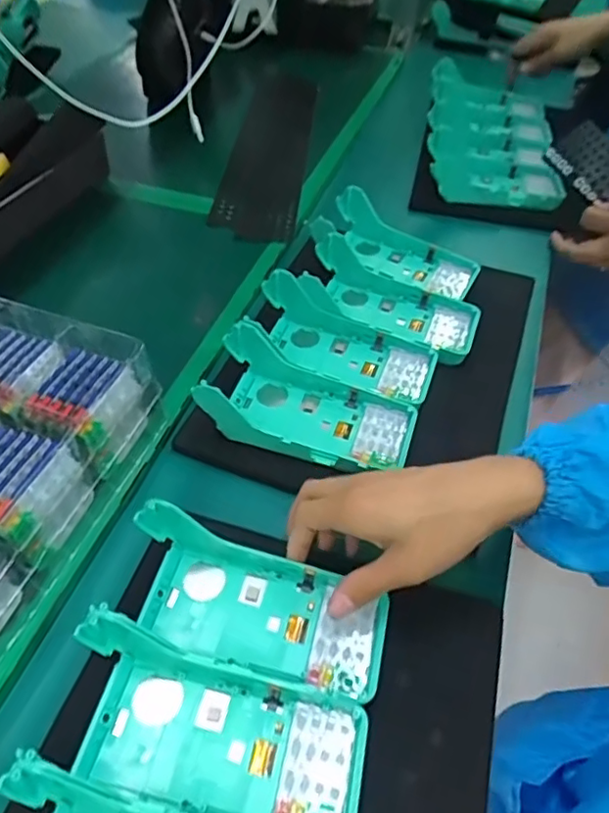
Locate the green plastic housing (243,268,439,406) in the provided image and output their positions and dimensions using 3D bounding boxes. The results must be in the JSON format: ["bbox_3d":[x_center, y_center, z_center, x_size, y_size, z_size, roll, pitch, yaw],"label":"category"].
[{"bbox_3d":[0.032,-0.059,0.523,0.171,0.044,0.080,18,51,13],"label":"green plastic housing"}]

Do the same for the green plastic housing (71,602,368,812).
[{"bbox_3d":[-0.050,0.176,0.319,0.165,0.049,0.074,12,50,8],"label":"green plastic housing"}]

